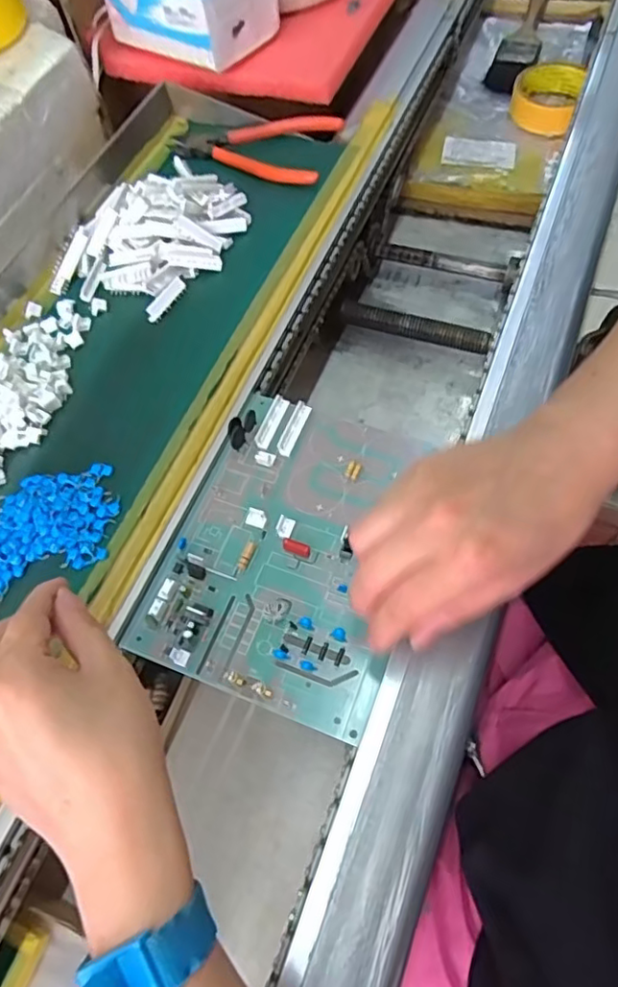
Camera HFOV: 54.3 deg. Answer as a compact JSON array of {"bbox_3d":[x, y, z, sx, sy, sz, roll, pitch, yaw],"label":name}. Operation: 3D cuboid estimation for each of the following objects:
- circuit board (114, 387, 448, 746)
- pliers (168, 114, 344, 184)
[{"bbox_3d":[-0.009,0.028,0.363,0.142,0.014,0.186,18,65,12],"label":"circuit board"},{"bbox_3d":[-0.051,-0.306,0.520,0.144,0.018,0.068,18,65,12],"label":"pliers"}]

